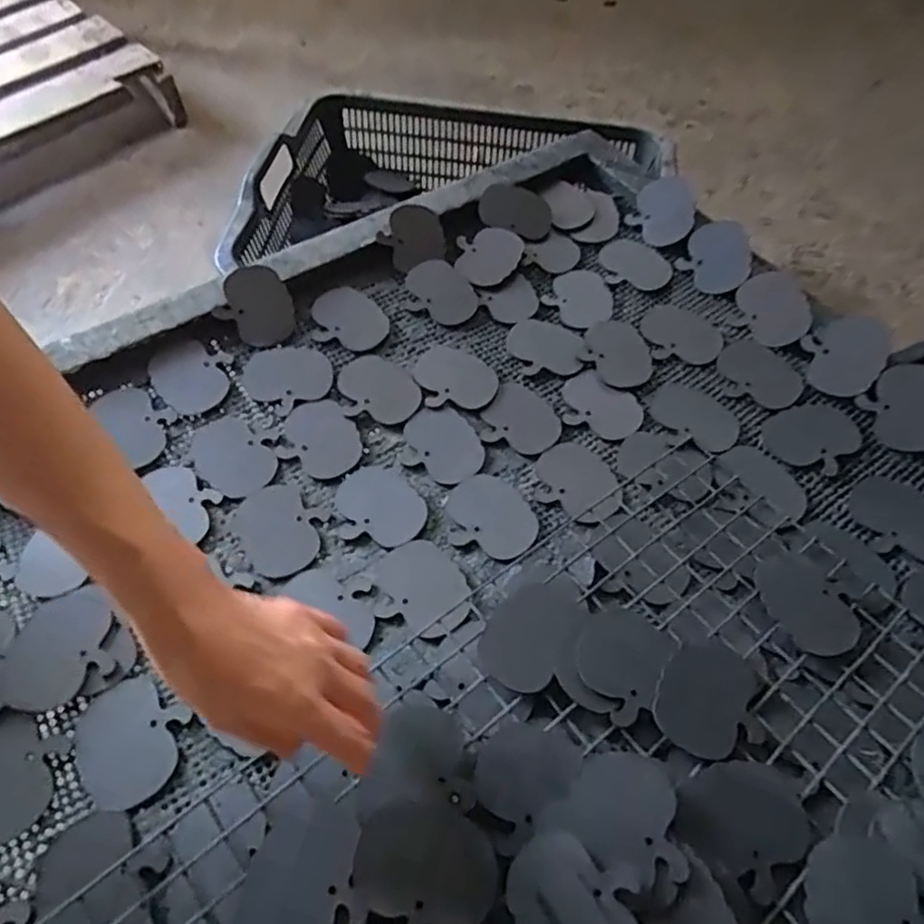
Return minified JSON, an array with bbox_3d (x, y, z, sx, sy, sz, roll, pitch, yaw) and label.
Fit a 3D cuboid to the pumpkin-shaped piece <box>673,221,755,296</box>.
[{"bbox_3d":[0.261,-0.208,0.643,0.070,0.063,0.006,52,30,17],"label":"pumpkin-shaped piece"}]

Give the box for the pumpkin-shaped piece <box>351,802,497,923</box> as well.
[{"bbox_3d":[-0.021,0.229,0.357,0.078,0.004,0.064,15,59,9],"label":"pumpkin-shaped piece"}]

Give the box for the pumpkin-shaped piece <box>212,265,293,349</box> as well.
[{"bbox_3d":[-0.193,-0.149,0.602,0.072,0.007,0.067,2,84,-17],"label":"pumpkin-shaped piece"}]

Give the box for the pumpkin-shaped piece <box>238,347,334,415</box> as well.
[{"bbox_3d":[-0.161,-0.078,0.582,0.079,0.009,0.062,-21,63,-12],"label":"pumpkin-shaped piece"}]

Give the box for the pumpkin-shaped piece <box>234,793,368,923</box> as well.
[{"bbox_3d":[-0.088,0.239,0.360,0.072,0.005,0.079,8,55,19],"label":"pumpkin-shaped piece"}]

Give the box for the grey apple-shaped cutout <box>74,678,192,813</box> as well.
[{"bbox_3d":[-0.221,0.185,0.415,0.076,0.006,0.067,32,65,17],"label":"grey apple-shaped cutout"}]

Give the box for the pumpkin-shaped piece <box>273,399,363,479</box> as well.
[{"bbox_3d":[-0.124,-0.020,0.555,0.075,0.009,0.065,29,65,15],"label":"pumpkin-shaped piece"}]

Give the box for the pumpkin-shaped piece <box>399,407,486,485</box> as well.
[{"bbox_3d":[-0.016,-0.015,0.560,0.075,0.006,0.066,29,64,15],"label":"pumpkin-shaped piece"}]

